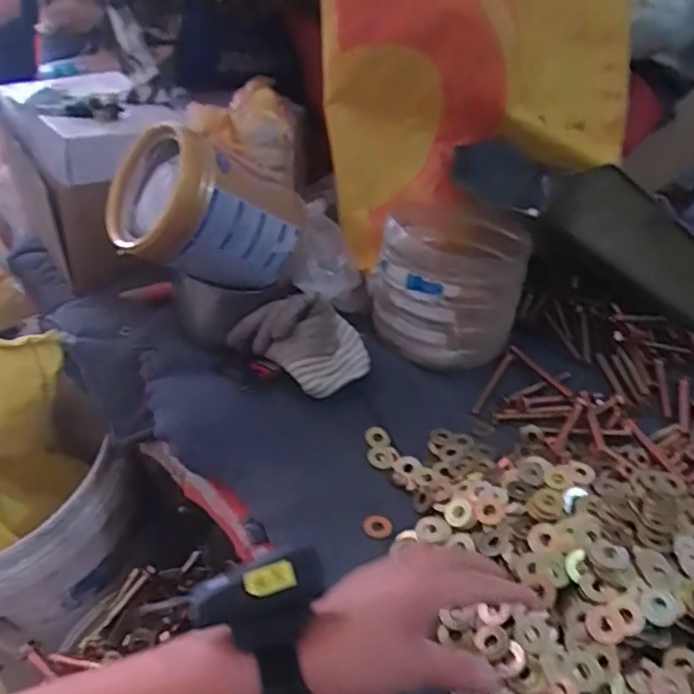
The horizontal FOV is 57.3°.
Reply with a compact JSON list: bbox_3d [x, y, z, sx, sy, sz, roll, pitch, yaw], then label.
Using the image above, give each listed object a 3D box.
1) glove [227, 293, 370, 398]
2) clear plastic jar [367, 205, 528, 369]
[{"bbox_3d":[-0.046,-0.008,0.664,0.140,0.059,0.084,30,45,33],"label":"glove"},{"bbox_3d":[0.112,-0.065,0.734,0.169,0.137,0.146,9,37,10],"label":"clear plastic jar"}]

